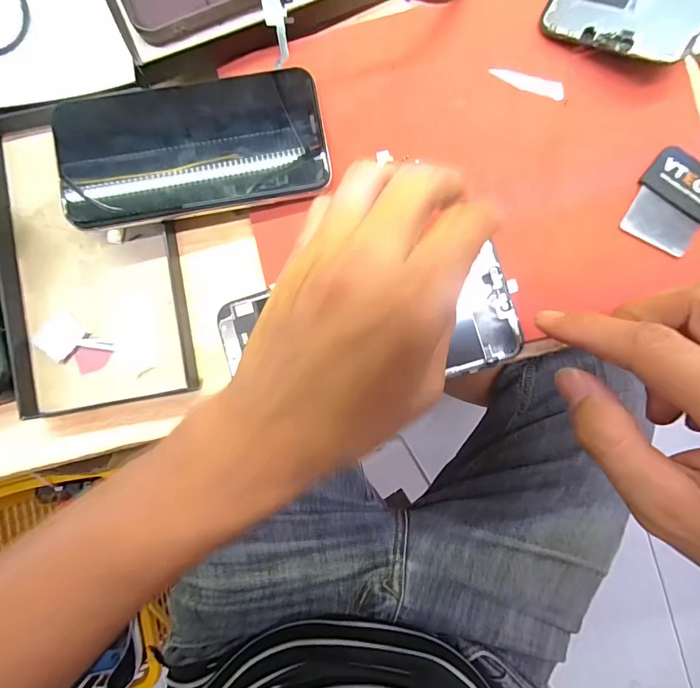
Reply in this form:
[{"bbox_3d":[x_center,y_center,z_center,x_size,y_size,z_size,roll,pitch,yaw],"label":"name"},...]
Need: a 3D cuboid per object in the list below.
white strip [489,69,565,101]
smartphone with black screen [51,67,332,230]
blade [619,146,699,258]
[{"bbox_3d":[0.096,-0.141,0.209,0.041,0.004,0.008,18,93,2],"label":"white strip"},{"bbox_3d":[-0.083,-0.104,0.205,0.138,0.013,0.069,-13,89,-3],"label":"smartphone with black screen"},{"bbox_3d":[0.171,-0.076,0.204,0.039,0.004,0.049,33,94,1],"label":"blade"}]

